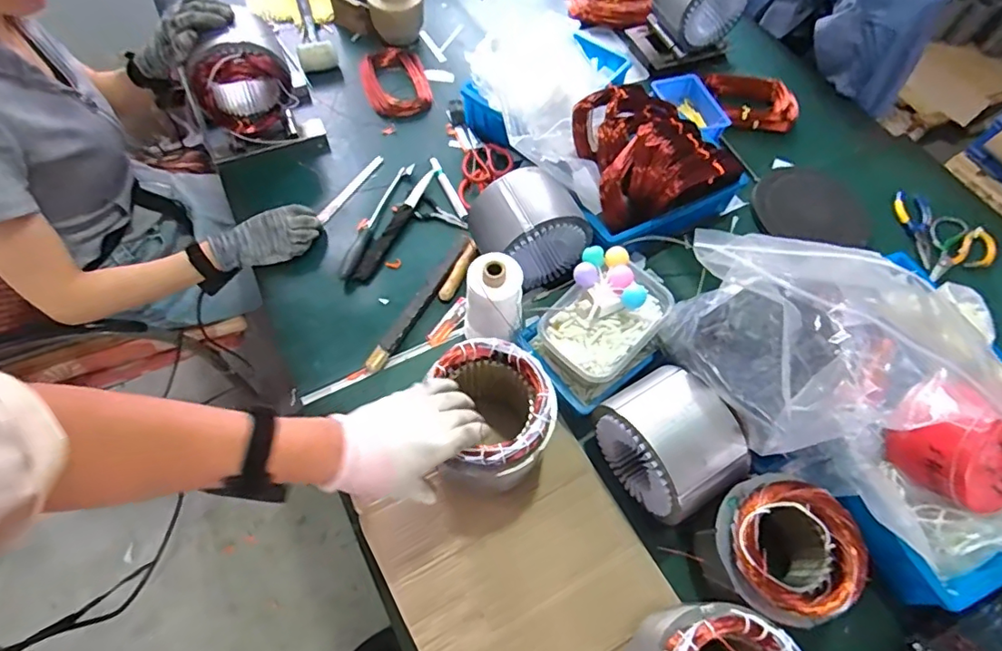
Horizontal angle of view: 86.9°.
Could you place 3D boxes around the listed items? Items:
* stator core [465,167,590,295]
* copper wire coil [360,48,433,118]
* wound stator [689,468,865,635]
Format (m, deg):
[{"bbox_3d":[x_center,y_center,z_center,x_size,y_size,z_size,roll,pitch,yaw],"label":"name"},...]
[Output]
[{"bbox_3d":[0.046,-0.137,0.786,0.147,0.145,0.123,-22,65,-13],"label":"stator core"},{"bbox_3d":[-0.204,-0.479,1.024,0.121,0.031,0.164,-17,64,-11],"label":"copper wire coil"},{"bbox_3d":[0.301,0.249,0.591,0.133,0.136,0.137,1,62,-2],"label":"wound stator"}]

